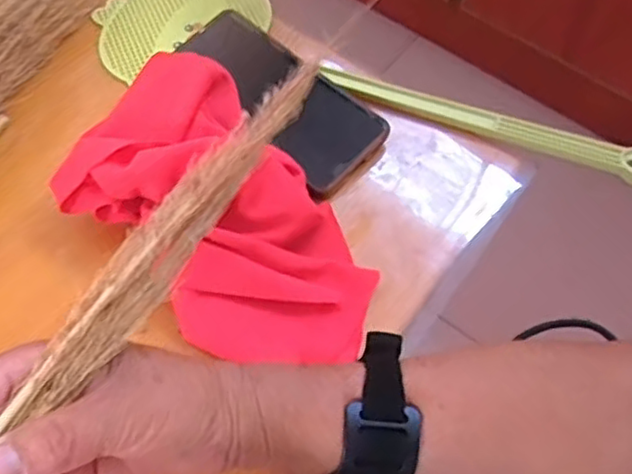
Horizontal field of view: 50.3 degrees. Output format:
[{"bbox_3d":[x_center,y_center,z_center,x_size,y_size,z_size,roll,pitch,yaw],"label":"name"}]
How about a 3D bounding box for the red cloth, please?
[{"bbox_3d":[-0.065,-0.014,0.429,0.137,0.059,0.236,-35,69,-19],"label":"red cloth"}]

